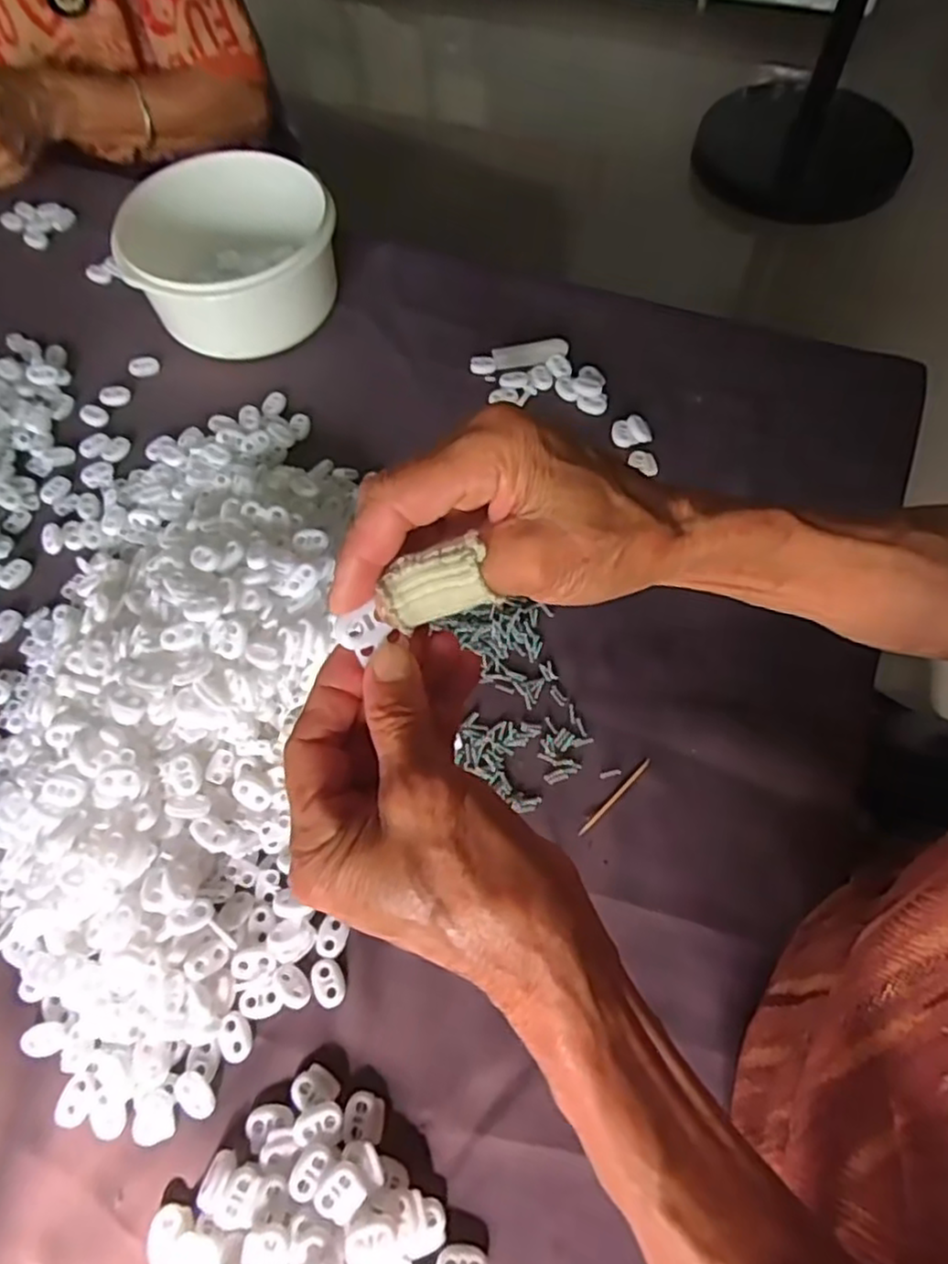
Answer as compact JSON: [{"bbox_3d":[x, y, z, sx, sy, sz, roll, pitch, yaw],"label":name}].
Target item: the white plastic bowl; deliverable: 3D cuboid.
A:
[{"bbox_3d":[-0.185,-0.292,0.563,0.154,0.084,0.133,-18,64,-9],"label":"white plastic bowl"}]

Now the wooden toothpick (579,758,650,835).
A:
[{"bbox_3d":[0.082,0.094,0.406,0.059,0.004,0.004,-41,70,-19],"label":"wooden toothpick"}]

